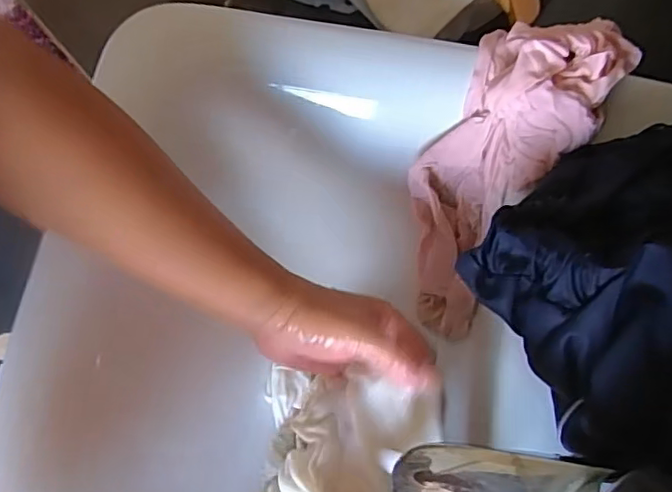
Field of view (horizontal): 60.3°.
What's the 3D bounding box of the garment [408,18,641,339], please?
[{"bbox_3d":[0.103,-0.044,0.411,0.091,0.243,0.063,27,35,7],"label":"garment"}]

